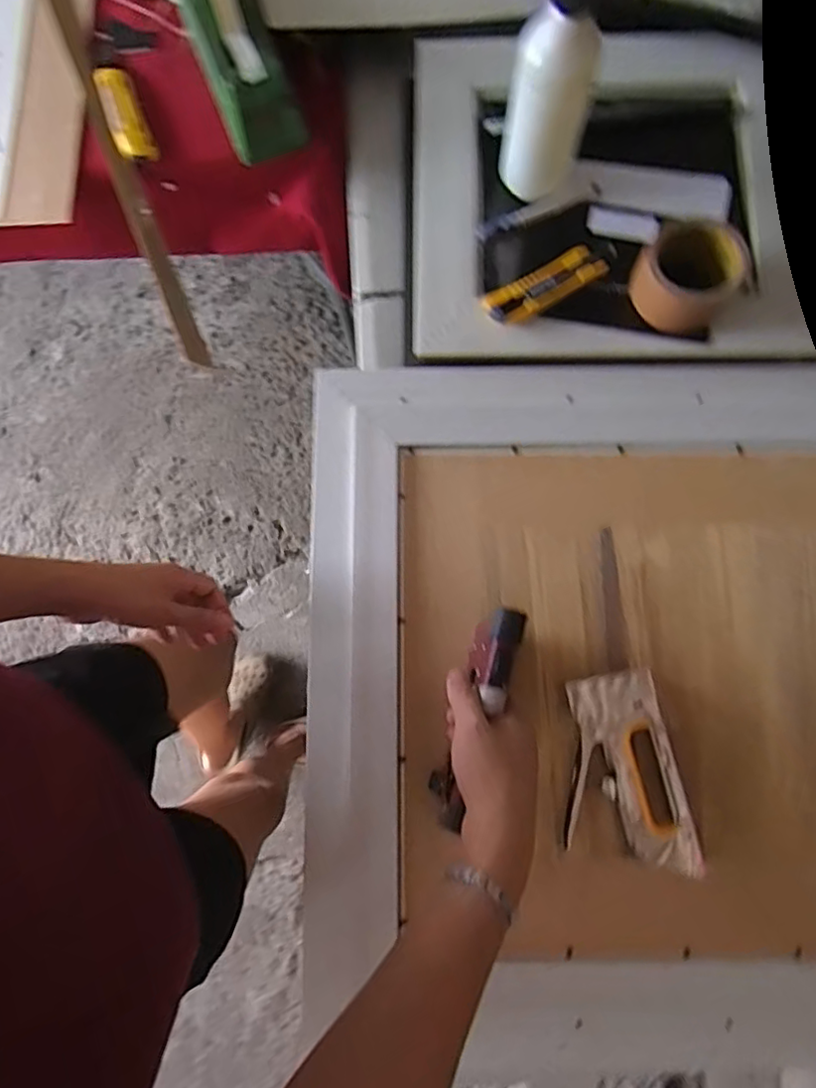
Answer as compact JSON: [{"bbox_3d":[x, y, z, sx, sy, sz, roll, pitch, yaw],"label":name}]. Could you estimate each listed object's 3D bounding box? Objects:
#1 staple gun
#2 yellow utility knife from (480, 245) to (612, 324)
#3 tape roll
[{"bbox_3d":[0.183,0.201,0.530,0.104,0.025,0.165,-9,80,-1],"label":"staple gun"},{"bbox_3d":[0.140,-0.259,0.610,0.130,0.021,0.041,-27,81,-4],"label":"yellow utility knife"},{"bbox_3d":[0.275,-0.270,0.587,0.094,0.065,0.106,32,82,6],"label":"tape roll"}]

